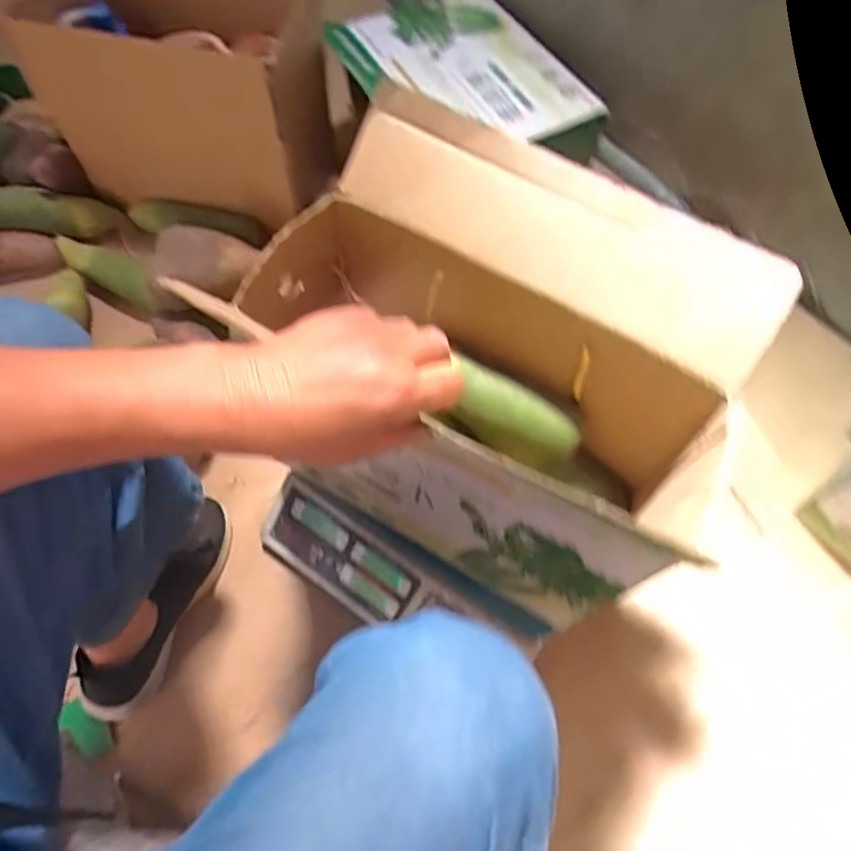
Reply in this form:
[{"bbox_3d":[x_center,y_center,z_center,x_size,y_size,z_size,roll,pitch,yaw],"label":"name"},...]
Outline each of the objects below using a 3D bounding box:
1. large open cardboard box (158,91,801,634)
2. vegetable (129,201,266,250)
[{"bbox_3d":[0.051,-0.043,0.530,0.366,0.286,0.239,29,65,13],"label":"large open cardboard box"},{"bbox_3d":[-0.344,-0.305,0.899,0.212,0.048,0.039,12,63,4],"label":"vegetable"}]

